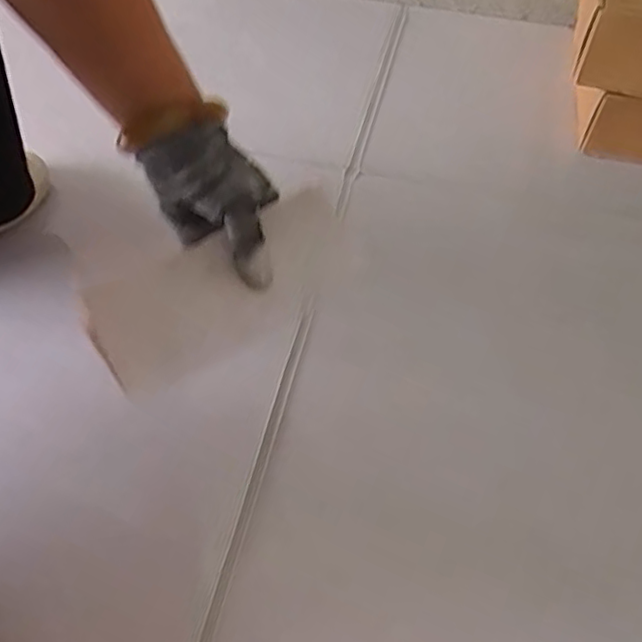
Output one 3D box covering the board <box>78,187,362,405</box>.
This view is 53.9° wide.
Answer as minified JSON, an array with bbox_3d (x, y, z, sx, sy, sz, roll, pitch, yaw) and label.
[{"bbox_3d":[-0.057,-0.023,0.414,0.180,0.008,0.076,-29,85,-22],"label":"board"}]

